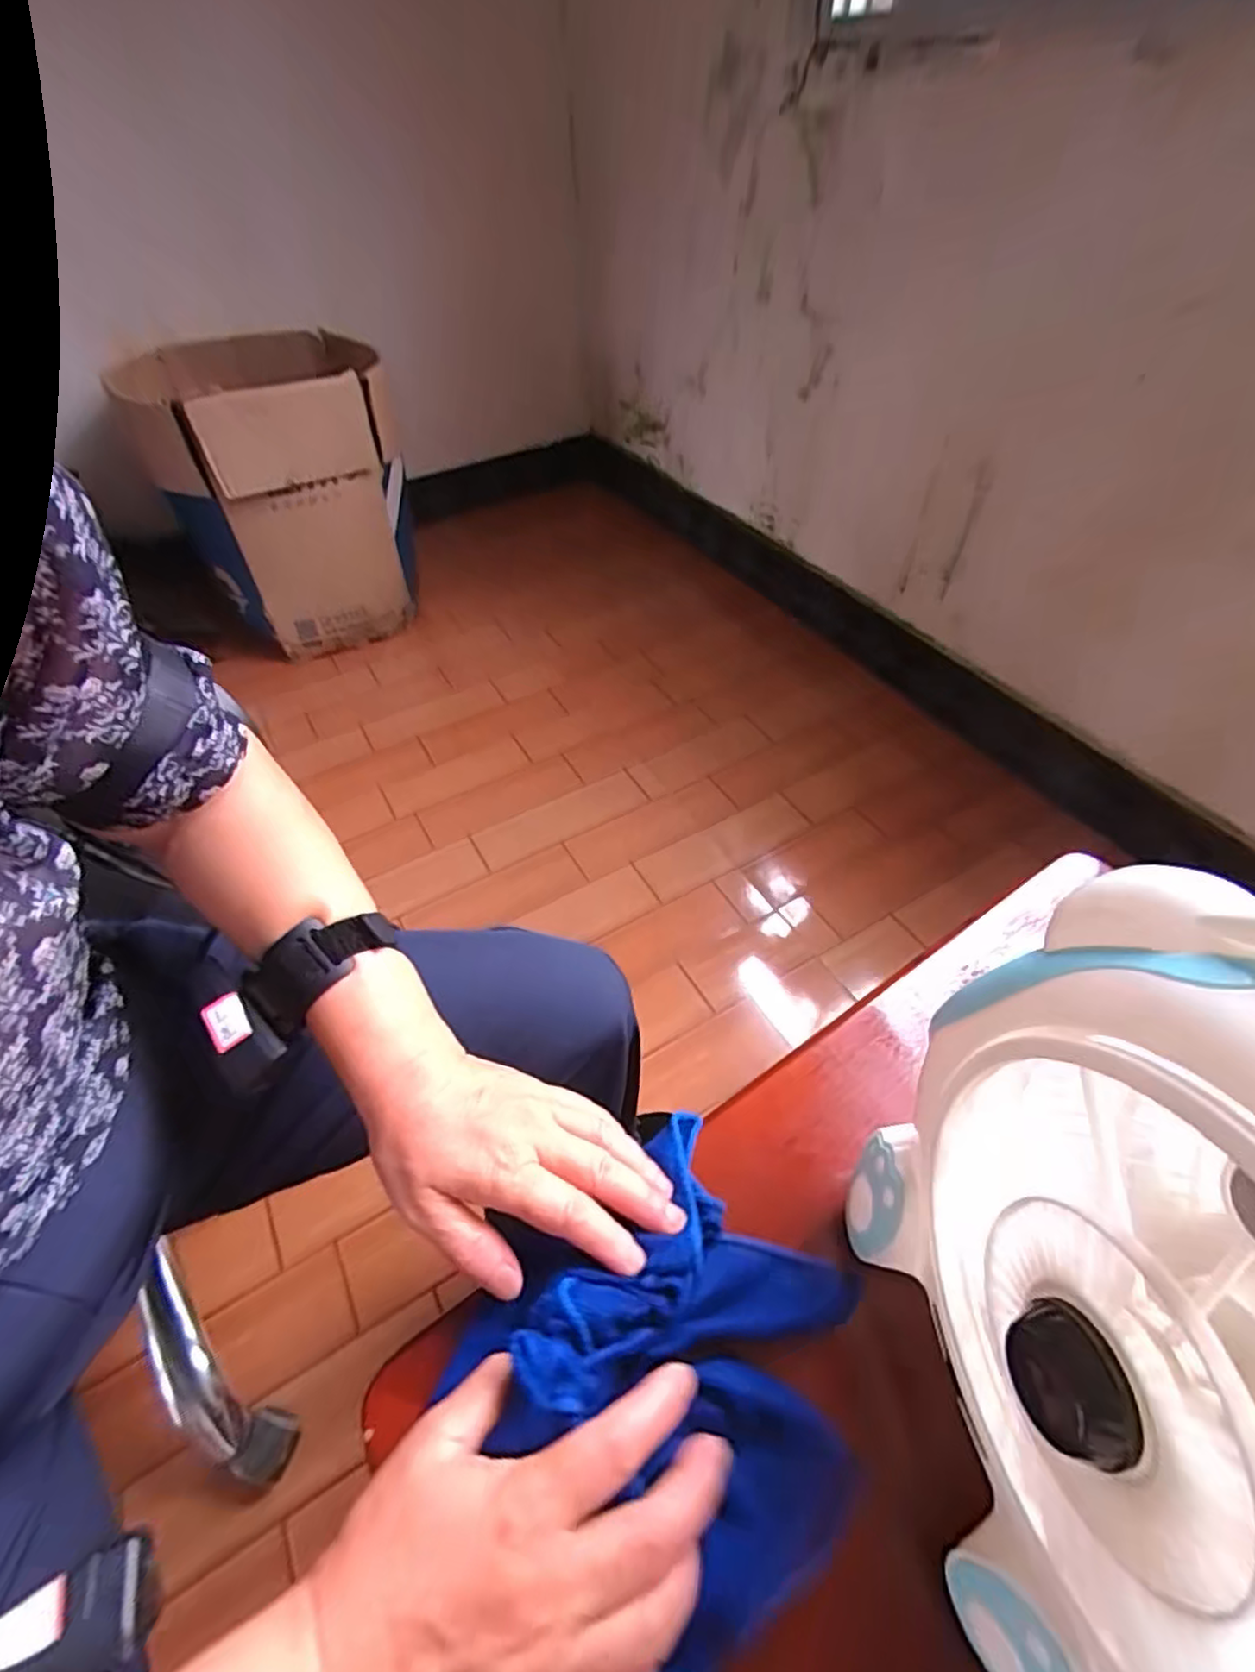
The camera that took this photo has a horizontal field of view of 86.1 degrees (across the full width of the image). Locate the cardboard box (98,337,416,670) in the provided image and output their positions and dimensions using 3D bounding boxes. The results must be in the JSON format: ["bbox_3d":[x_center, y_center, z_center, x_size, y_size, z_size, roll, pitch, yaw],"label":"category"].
[{"bbox_3d":[-0.672,-0.698,1.389,0.441,0.480,0.370,-20,50,-14],"label":"cardboard box"}]

